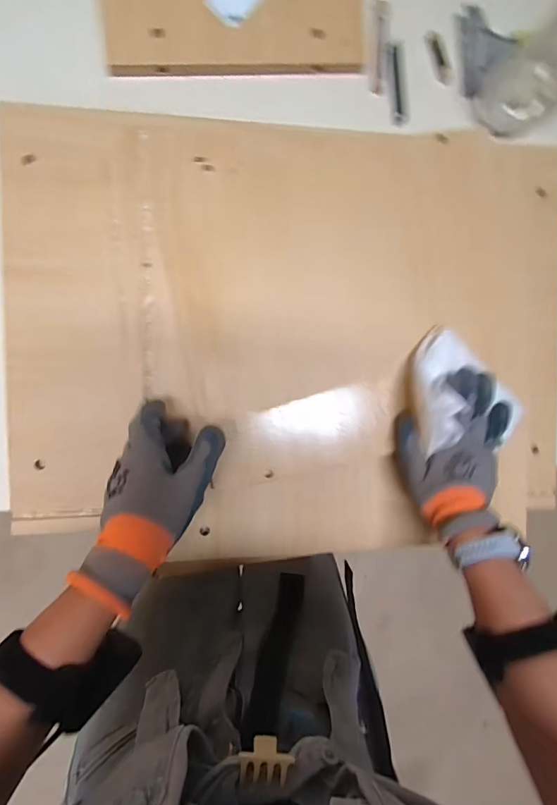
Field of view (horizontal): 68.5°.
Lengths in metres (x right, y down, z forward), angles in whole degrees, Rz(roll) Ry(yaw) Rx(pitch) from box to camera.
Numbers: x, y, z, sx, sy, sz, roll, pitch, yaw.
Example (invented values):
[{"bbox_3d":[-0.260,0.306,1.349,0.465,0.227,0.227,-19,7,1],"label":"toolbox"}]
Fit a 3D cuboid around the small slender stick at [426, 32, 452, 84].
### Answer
[{"bbox_3d":[0.203,-0.434,0.515,0.018,0.008,0.061,-29,96,-5],"label":"small slender stick"}]

